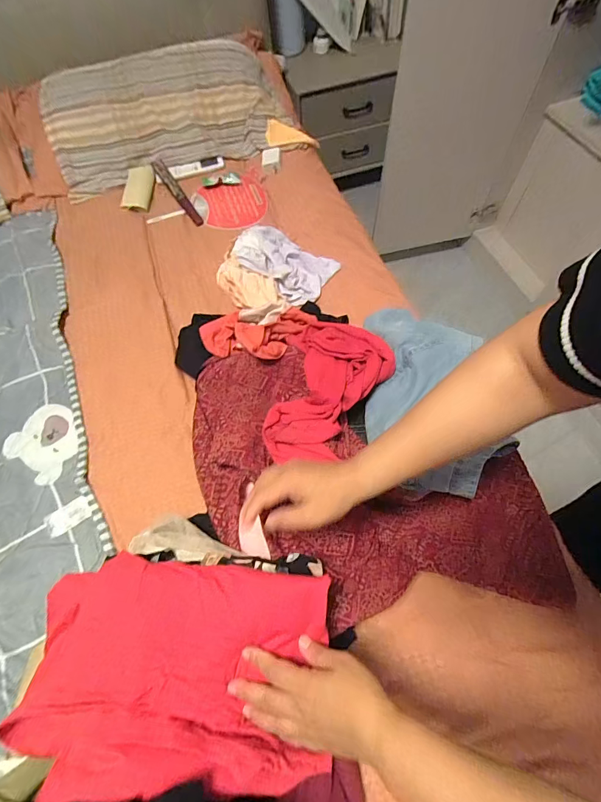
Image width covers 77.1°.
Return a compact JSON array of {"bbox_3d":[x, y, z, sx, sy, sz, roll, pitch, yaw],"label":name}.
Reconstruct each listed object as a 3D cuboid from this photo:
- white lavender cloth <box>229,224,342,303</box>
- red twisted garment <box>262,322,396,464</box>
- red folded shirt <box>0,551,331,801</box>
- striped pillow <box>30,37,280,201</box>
[{"bbox_3d":[-0.042,-0.325,0.867,0.235,0.052,0.152,34,68,19],"label":"white lavender cloth"},{"bbox_3d":[0.054,-0.027,0.612,0.180,0.057,0.262,8,65,7],"label":"red twisted garment"},{"bbox_3d":[-0.127,0.268,0.384,0.314,0.068,0.195,-3,61,1],"label":"red folded shirt"},{"bbox_3d":[-0.391,-0.855,1.094,0.666,0.141,0.418,-22,63,-9],"label":"striped pillow"}]

